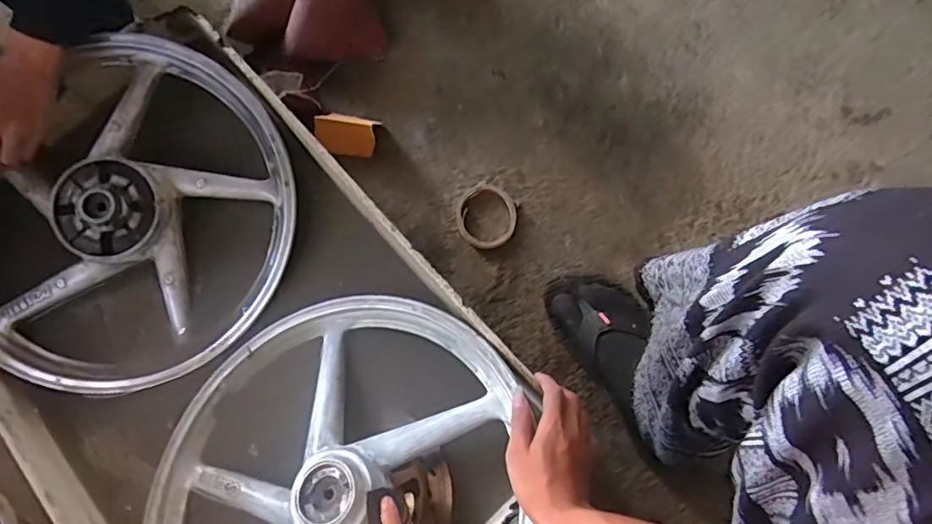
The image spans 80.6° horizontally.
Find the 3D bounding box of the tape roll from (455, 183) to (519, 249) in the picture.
[{"bbox_3d":[0.028,-0.065,0.762,0.083,0.008,0.092,-32,75,-7],"label":"tape roll"}]

